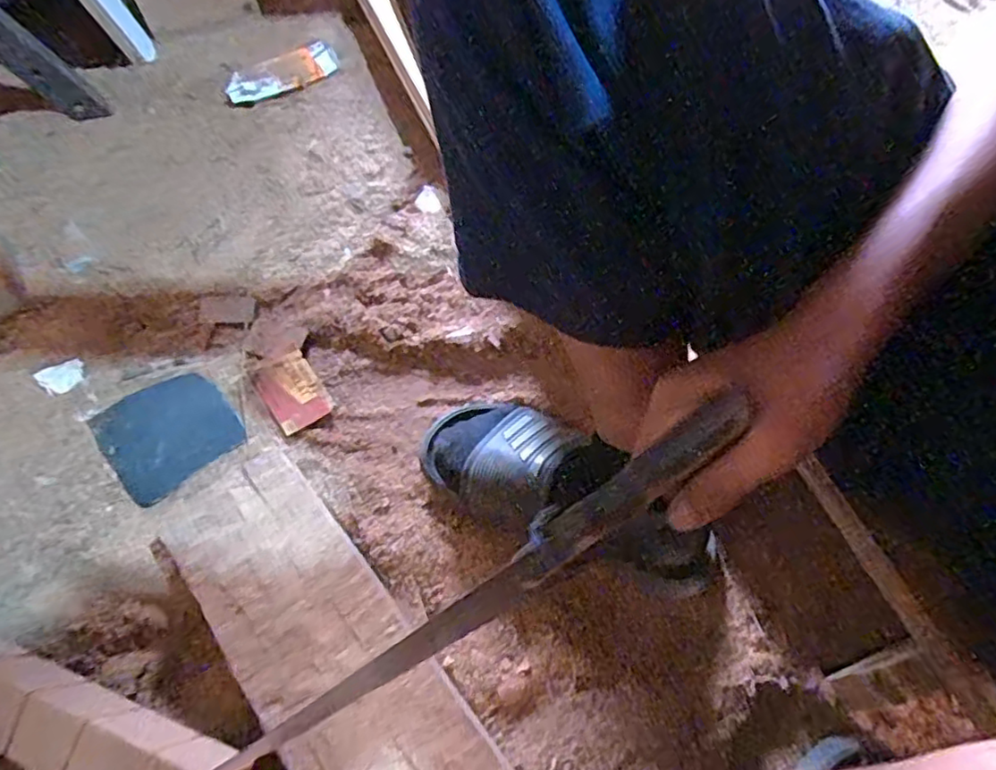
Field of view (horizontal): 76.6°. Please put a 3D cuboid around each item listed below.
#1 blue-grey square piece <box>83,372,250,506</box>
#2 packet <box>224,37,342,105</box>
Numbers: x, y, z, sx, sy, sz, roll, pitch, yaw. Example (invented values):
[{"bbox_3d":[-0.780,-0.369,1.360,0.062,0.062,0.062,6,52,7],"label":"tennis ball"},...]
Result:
[{"bbox_3d":[-0.315,0.043,0.604,0.111,0.009,0.113,-35,67,-19],"label":"blue-grey square piece"},{"bbox_3d":[-0.288,-0.417,0.840,0.147,0.008,0.057,-25,81,-11],"label":"packet"}]

